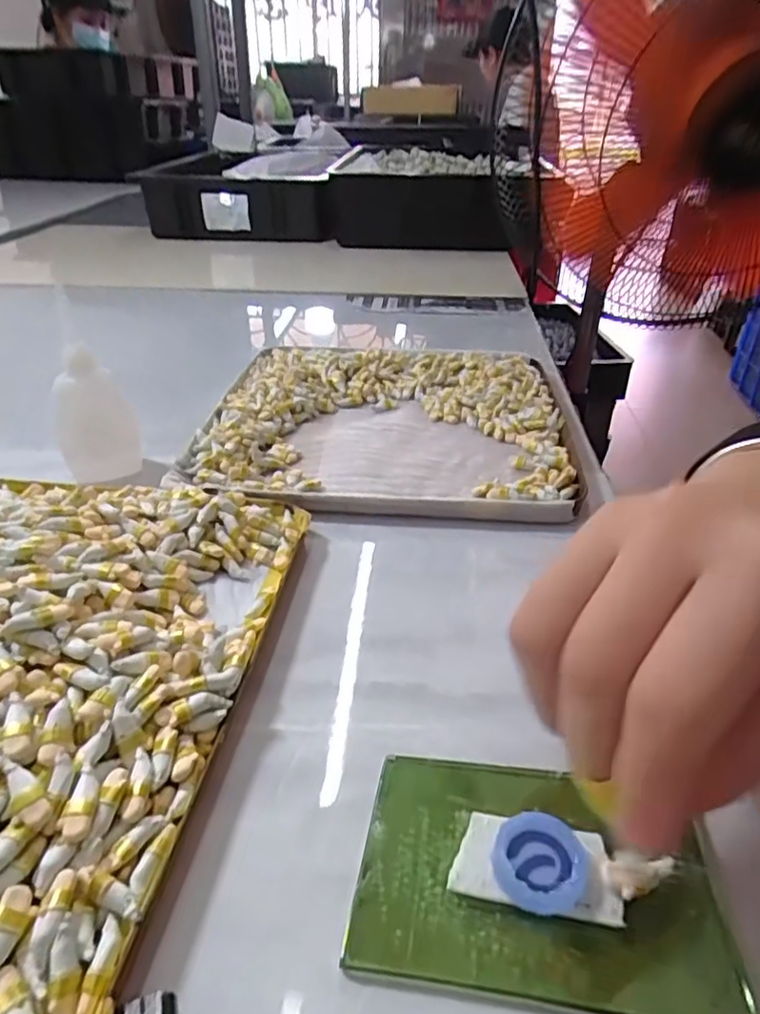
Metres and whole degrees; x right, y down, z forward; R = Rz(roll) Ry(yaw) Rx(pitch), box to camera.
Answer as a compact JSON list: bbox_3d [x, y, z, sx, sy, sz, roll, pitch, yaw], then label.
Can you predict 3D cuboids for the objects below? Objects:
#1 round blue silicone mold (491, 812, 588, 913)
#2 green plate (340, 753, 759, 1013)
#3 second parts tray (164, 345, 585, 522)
[{"bbox_3d":[0.047,0.104,0.181,0.026,0.007,0.027,0,33,0],"label":"round blue silicone mold"},{"bbox_3d":[0.047,0.106,0.182,0.104,0.005,0.065,6,34,8],"label":"green plate"},{"bbox_3d":[0.005,-0.066,0.426,0.235,0.022,0.221,3,33,4],"label":"second parts tray"}]

